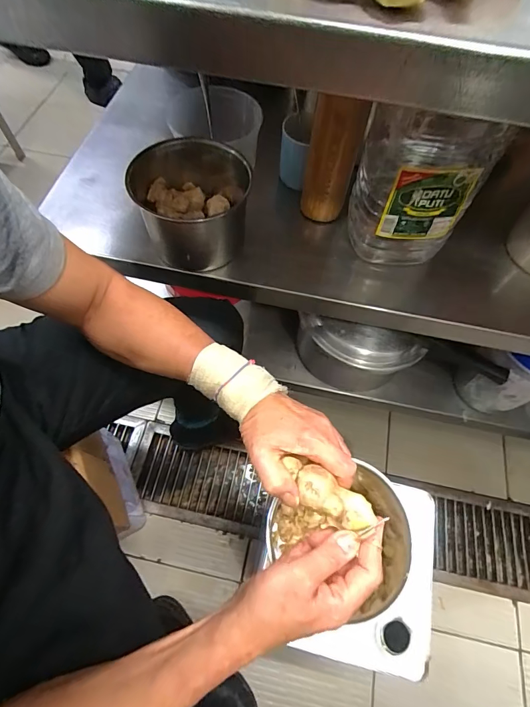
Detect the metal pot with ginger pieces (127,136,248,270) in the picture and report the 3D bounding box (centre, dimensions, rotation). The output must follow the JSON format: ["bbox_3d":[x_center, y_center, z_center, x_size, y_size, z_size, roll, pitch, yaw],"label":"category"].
[{"bbox_3d":[-0.100,-0.206,0.525,0.148,0.115,0.160,17,65,6],"label":"metal pot with ginger pieces"}]

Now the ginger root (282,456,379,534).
[{"bbox_3d":[0.060,0.137,0.355,0.097,0.022,0.036,31,67,10],"label":"ginger root"}]

